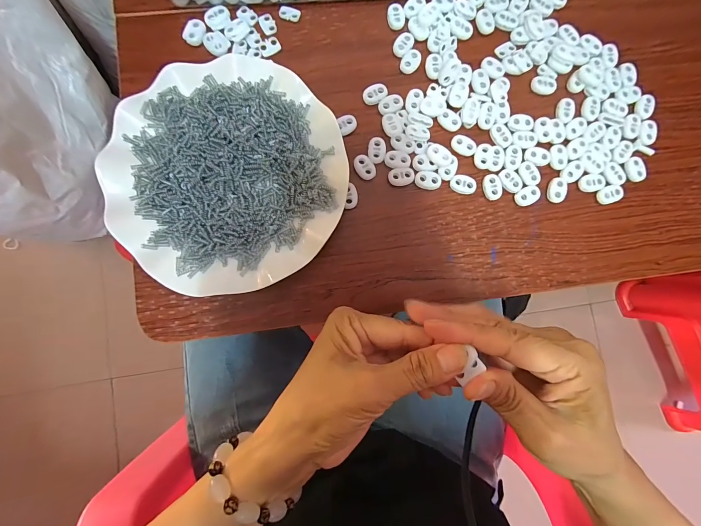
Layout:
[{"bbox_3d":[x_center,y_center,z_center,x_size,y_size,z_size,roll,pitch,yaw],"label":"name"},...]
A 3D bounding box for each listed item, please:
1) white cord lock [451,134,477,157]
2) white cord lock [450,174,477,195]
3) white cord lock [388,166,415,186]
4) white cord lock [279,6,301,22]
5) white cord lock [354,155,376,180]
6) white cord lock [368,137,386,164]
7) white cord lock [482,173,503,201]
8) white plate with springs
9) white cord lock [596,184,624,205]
[{"bbox_3d":[0.100,-0.104,0.280,0.023,0.004,0.015,31,86,0],"label":"white cord lock"},{"bbox_3d":[0.098,-0.069,0.277,0.022,0.004,0.016,13,86,-2],"label":"white cord lock"},{"bbox_3d":[0.045,-0.075,0.276,0.022,0.004,0.015,-11,87,-3],"label":"white cord lock"},{"bbox_3d":[-0.055,-0.224,0.285,0.019,0.004,0.011,15,86,-1],"label":"white cord lock"},{"bbox_3d":[0.012,-0.083,0.275,0.016,0.004,0.023,-38,89,-4],"label":"white cord lock"},{"bbox_3d":[0.023,-0.098,0.274,0.015,0.004,0.023,6,86,-2],"label":"white cord lock"},{"bbox_3d":[0.125,-0.066,0.278,0.015,0.004,0.023,-10,87,-3],"label":"white cord lock"},{"bbox_3d":[-0.097,-0.071,0.259,0.179,0.026,0.184,0,86,-2],"label":"white plate with springs"},{"bbox_3d":[0.231,-0.061,0.281,0.021,0.007,0.015,-14,87,-3],"label":"white cord lock"}]

